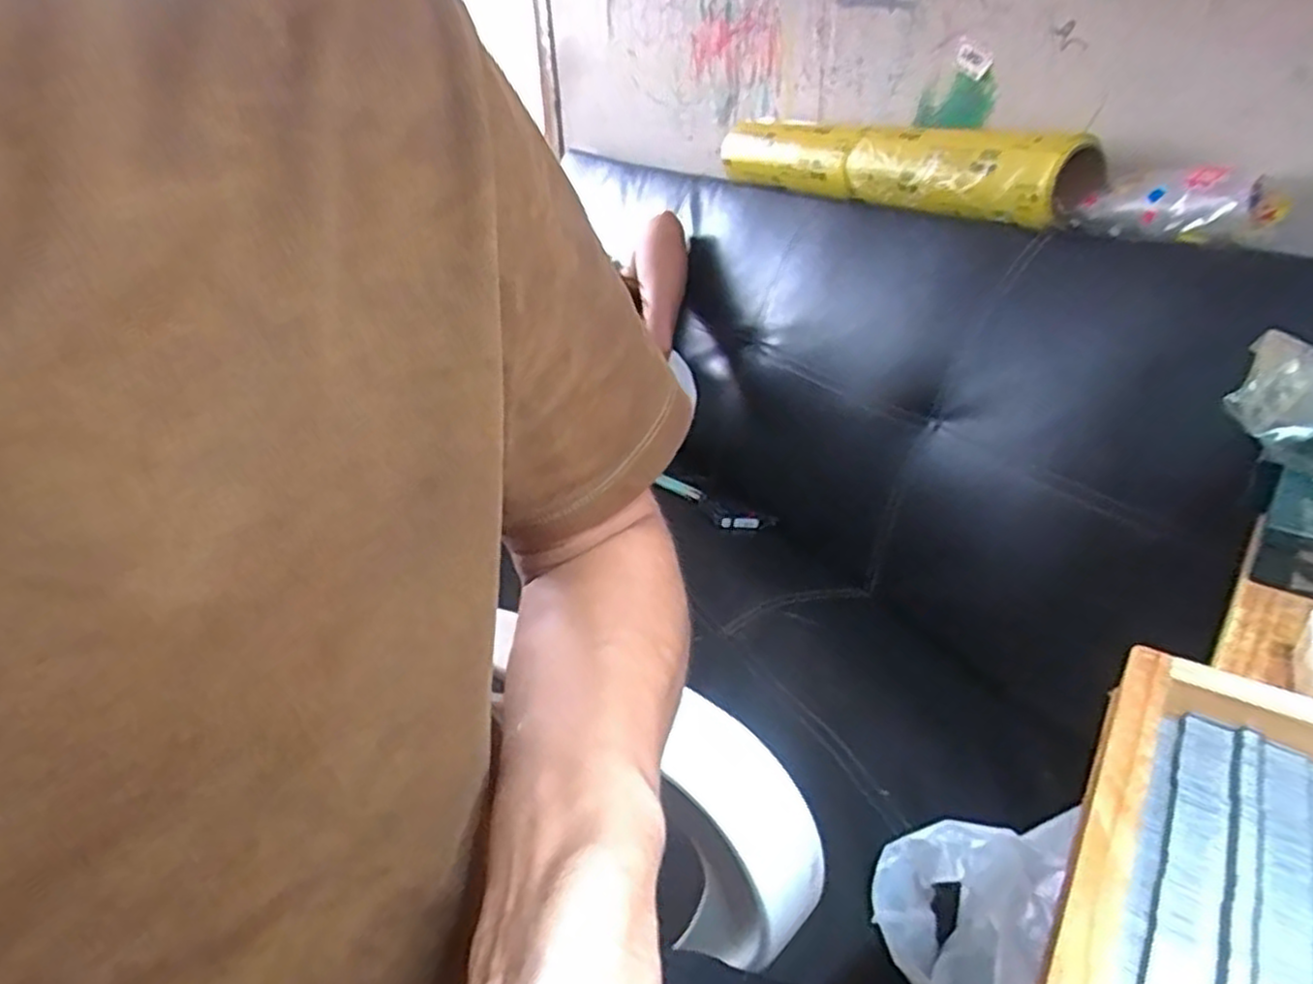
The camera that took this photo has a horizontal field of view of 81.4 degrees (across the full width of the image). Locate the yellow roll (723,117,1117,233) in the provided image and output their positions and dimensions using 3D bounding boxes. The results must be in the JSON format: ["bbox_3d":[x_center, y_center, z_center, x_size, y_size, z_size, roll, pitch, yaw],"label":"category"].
[{"bbox_3d":[0.278,-0.453,1.051,0.070,0.090,0.733,-14,31,-20],"label":"yellow roll"}]

